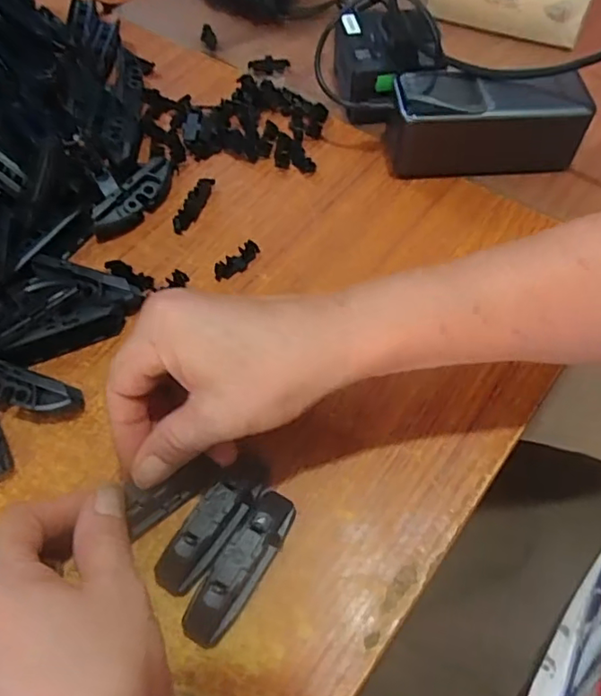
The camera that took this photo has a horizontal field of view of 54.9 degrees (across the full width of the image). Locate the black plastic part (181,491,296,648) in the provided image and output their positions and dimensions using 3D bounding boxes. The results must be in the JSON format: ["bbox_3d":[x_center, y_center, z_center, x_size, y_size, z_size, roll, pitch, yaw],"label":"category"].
[{"bbox_3d":[-0.028,0.103,0.273,0.023,0.020,0.073,28,63,18],"label":"black plastic part"}]

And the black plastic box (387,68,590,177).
[{"bbox_3d":[0.128,-0.158,0.408,0.133,0.054,0.057,-1,58,2],"label":"black plastic box"}]

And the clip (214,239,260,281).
[{"bbox_3d":[-0.041,-0.057,0.377,0.035,0.009,0.011,-36,63,-18],"label":"clip"}]

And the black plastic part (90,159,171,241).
[{"bbox_3d":[-0.113,-0.105,0.396,0.017,0.017,0.071,34,65,21],"label":"black plastic part"}]

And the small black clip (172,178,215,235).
[{"bbox_3d":[-0.075,-0.101,0.404,0.013,0.010,0.049,13,60,10],"label":"small black clip"}]

